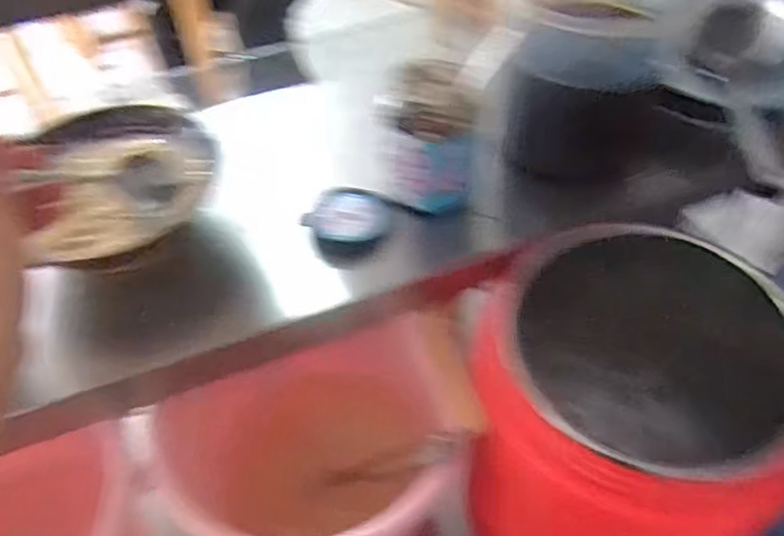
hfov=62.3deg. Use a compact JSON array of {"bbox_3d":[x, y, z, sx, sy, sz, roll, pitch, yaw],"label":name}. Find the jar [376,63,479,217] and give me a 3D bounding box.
[{"bbox_3d":[0.030,-0.106,0.531,0.081,0.089,0.073,3,48,4],"label":"jar"}]

